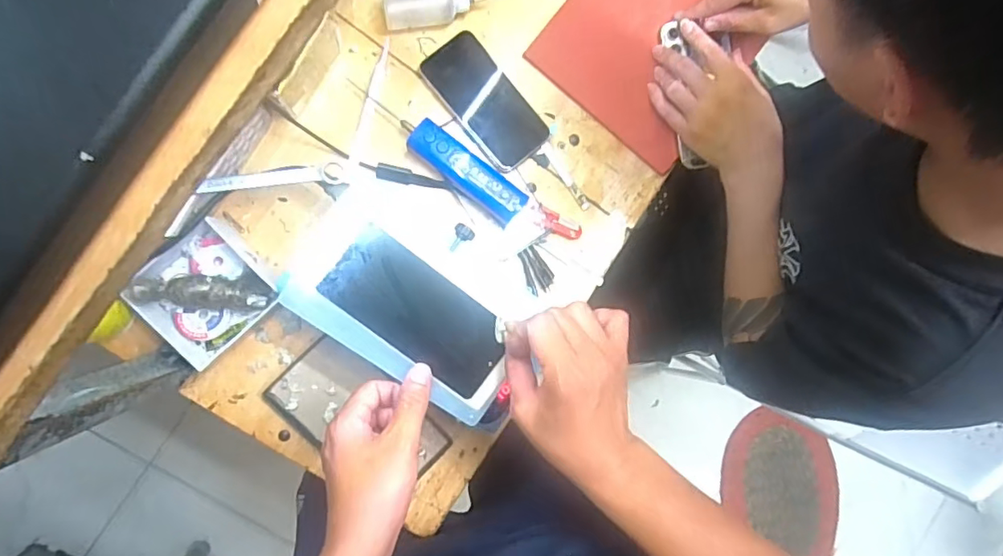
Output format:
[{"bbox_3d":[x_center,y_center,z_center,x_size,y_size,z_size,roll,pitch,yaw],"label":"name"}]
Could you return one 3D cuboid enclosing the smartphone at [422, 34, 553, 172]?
[{"bbox_3d":[-0.017,-0.184,0.566,0.068,0.011,0.141,-39,96,-7],"label":"smartphone"}]

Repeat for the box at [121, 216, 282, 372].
[{"bbox_3d":[-0.279,0.013,0.514,0.100,0.061,0.109,45,84,-7],"label":"box"}]

